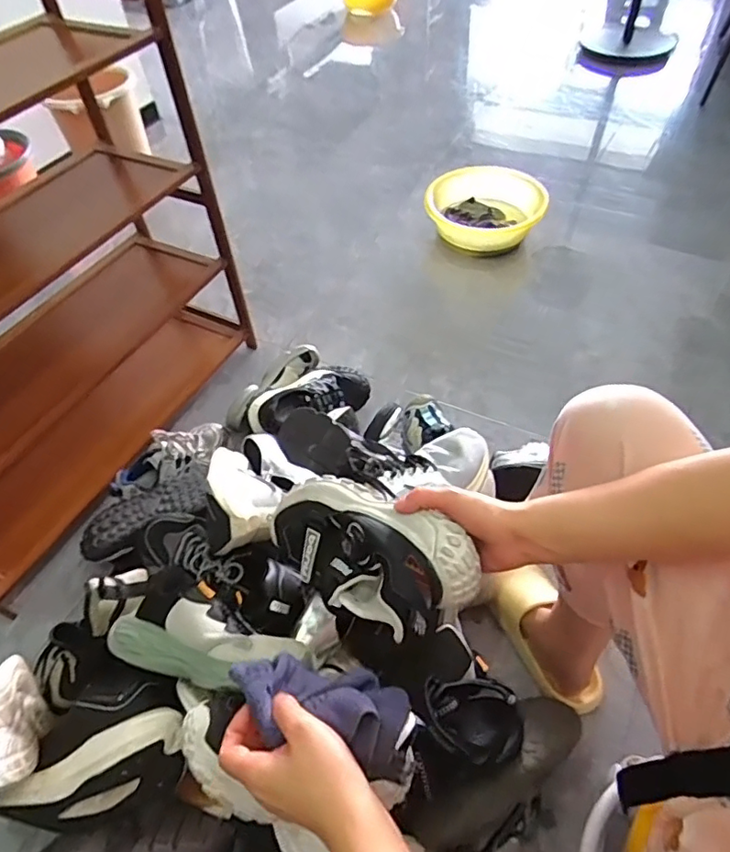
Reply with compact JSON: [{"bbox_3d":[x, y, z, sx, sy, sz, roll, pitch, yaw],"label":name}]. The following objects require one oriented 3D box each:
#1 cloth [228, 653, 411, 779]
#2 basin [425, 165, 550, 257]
[{"bbox_3d":[-0.038,0.210,0.418,0.141,0.036,0.067,5,51,28],"label":"cloth"},{"bbox_3d":[0.300,-0.537,1.370,0.284,0.146,0.245,14,55,14],"label":"basin"}]

